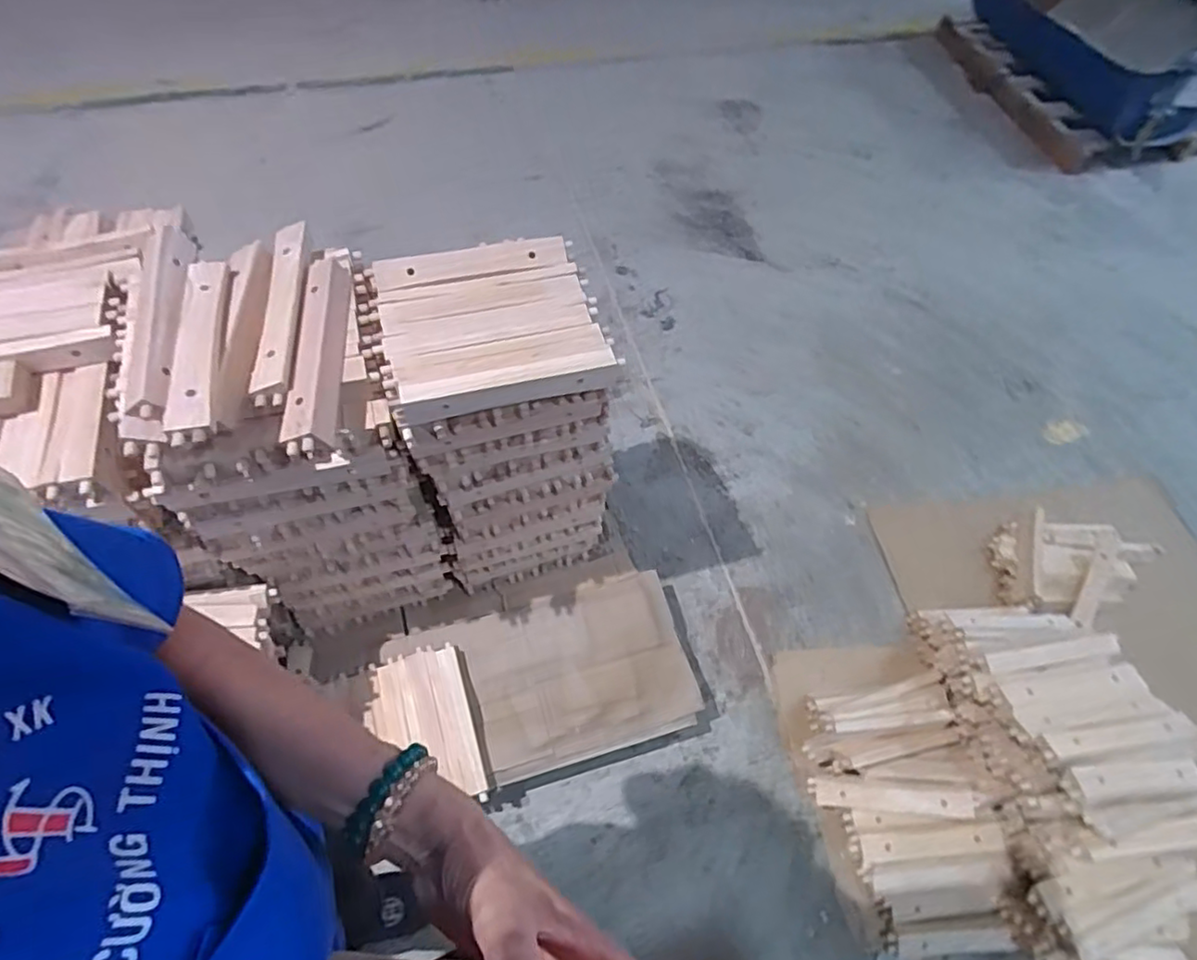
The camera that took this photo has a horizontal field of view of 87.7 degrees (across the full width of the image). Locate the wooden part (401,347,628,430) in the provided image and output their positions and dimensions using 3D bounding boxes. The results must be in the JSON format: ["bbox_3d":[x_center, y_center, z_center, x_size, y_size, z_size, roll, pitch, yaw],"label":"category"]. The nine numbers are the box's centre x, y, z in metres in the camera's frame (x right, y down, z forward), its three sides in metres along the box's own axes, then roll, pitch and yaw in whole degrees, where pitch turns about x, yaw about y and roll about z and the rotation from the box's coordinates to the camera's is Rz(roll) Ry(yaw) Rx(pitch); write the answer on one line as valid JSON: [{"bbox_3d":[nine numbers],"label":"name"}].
[{"bbox_3d":[-0.103,-0.112,0.734,0.262,0.044,0.030,-12,60,-11],"label":"wooden part"}]

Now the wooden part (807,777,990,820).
[{"bbox_3d":[0.512,0.548,1.072,0.281,0.035,0.043,-1,58,12],"label":"wooden part"}]

